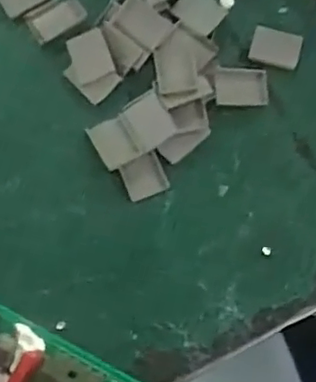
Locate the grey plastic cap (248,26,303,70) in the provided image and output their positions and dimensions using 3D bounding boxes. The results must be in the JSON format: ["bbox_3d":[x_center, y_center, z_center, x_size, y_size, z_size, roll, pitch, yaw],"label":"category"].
[{"bbox_3d":[0.057,-0.070,0.309,0.024,0.004,0.018,14,72,6],"label":"grey plastic cap"}]

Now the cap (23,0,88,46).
[{"bbox_3d":[-0.050,-0.085,0.313,0.027,0.004,0.019,-29,74,-8],"label":"cap"}]

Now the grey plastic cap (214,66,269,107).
[{"bbox_3d":[0.040,-0.050,0.304,0.025,0.004,0.019,1,72,1],"label":"grey plastic cap"}]

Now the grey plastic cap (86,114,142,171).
[{"bbox_3d":[-0.019,-0.023,0.294,0.019,0.004,0.023,-28,73,-8],"label":"grey plastic cap"}]

